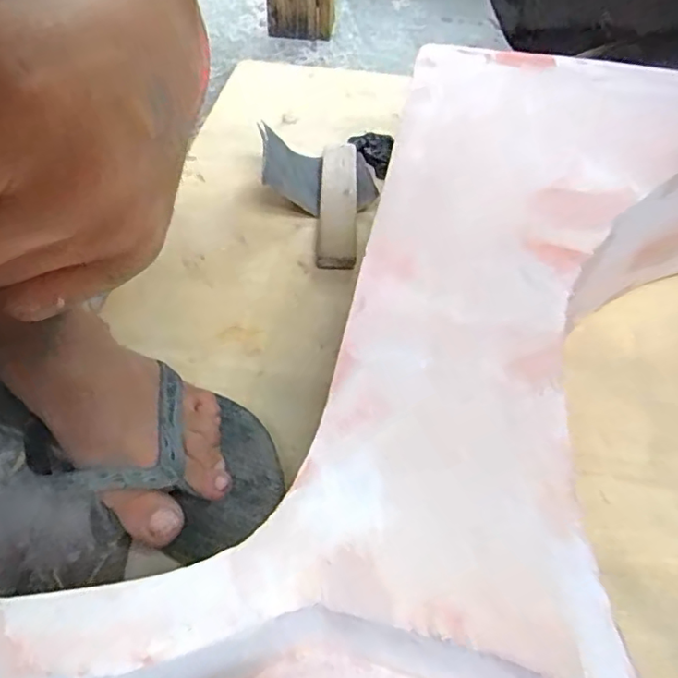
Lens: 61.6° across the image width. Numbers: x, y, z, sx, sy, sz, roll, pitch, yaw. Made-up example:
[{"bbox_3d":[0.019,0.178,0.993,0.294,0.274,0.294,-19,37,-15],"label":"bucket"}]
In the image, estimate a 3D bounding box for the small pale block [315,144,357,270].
[{"bbox_3d":[-0.003,-0.150,0.616,0.040,0.015,0.203,2,49,-2],"label":"small pale block"}]

